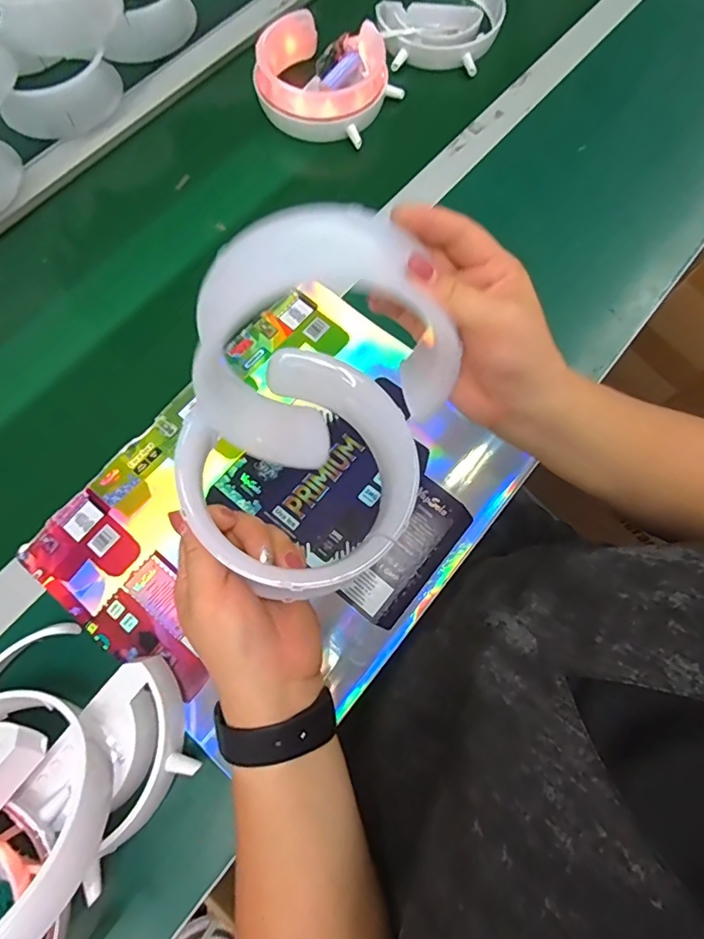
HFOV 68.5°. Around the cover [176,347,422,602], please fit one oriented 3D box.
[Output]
[{"bbox_3d":[-0.028,0.003,0.308,0.128,0.035,0.139,39,63,6],"label":"cover"}]

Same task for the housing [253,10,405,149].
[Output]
[{"bbox_3d":[-0.029,-0.456,0.599,0.139,0.063,0.126,25,72,9],"label":"housing"}]

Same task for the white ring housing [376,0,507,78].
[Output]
[{"bbox_3d":[0.112,-0.570,0.649,0.144,0.030,0.169,21,72,8],"label":"white ring housing"}]

